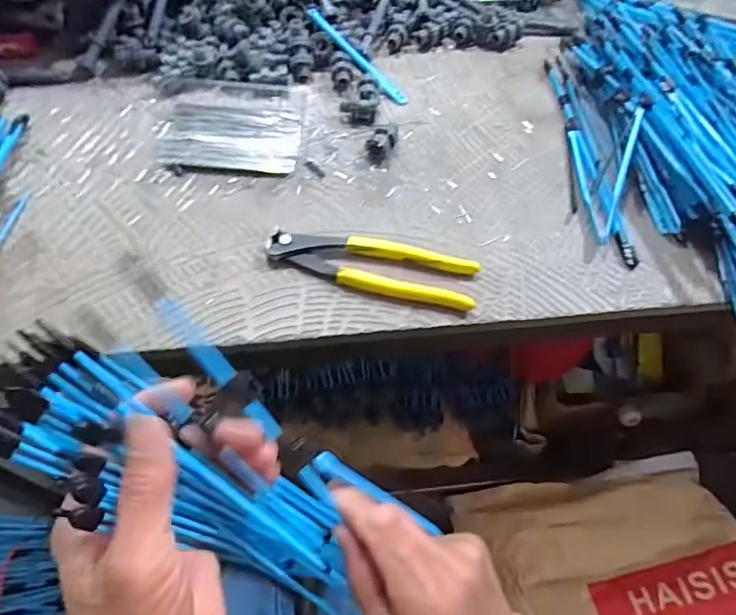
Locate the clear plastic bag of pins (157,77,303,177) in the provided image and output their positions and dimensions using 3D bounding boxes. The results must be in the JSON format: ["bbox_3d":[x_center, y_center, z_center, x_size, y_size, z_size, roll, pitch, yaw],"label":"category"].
[{"bbox_3d":[-0.132,-0.179,0.498,0.134,0.010,0.128,1,57,-2],"label":"clear plastic bag of pins"}]

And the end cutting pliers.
[{"bbox_3d":[0.004,-0.036,0.401,0.162,0.015,0.048,10,57,4],"label":"end cutting pliers"}]

